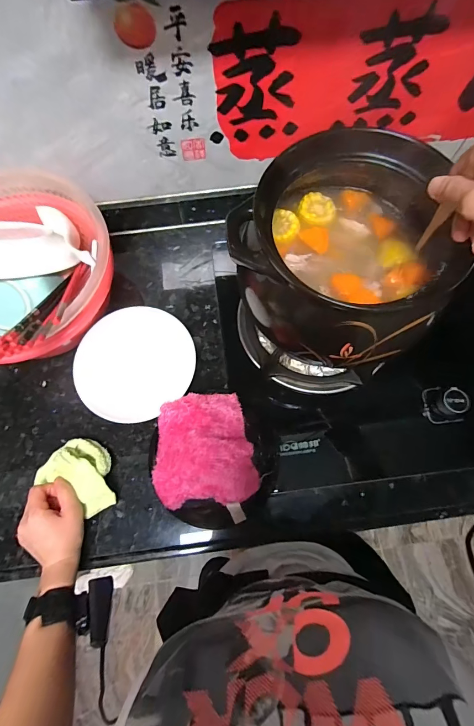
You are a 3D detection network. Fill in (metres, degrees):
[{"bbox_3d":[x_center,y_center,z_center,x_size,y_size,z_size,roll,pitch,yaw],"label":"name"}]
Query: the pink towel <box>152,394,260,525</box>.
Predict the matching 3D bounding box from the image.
[{"bbox_3d":[-0.040,0.112,0.423,0.122,0.042,0.152,-3,72,-1],"label":"pink towel"}]

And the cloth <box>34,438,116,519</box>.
[{"bbox_3d":[-0.222,0.156,0.472,0.116,0.041,0.083,30,74,9],"label":"cloth"}]

